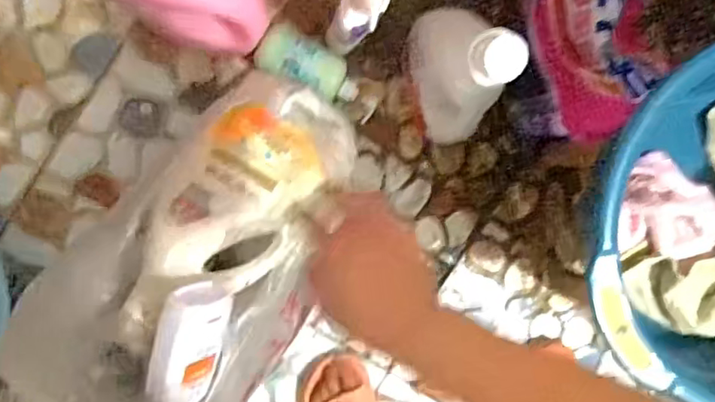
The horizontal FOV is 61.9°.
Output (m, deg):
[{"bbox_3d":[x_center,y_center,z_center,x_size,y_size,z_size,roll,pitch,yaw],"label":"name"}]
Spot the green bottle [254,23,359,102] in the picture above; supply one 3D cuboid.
[{"bbox_3d":[-0.068,-0.188,0.842,0.148,0.059,0.070,26,92,-7],"label":"green bottle"}]

